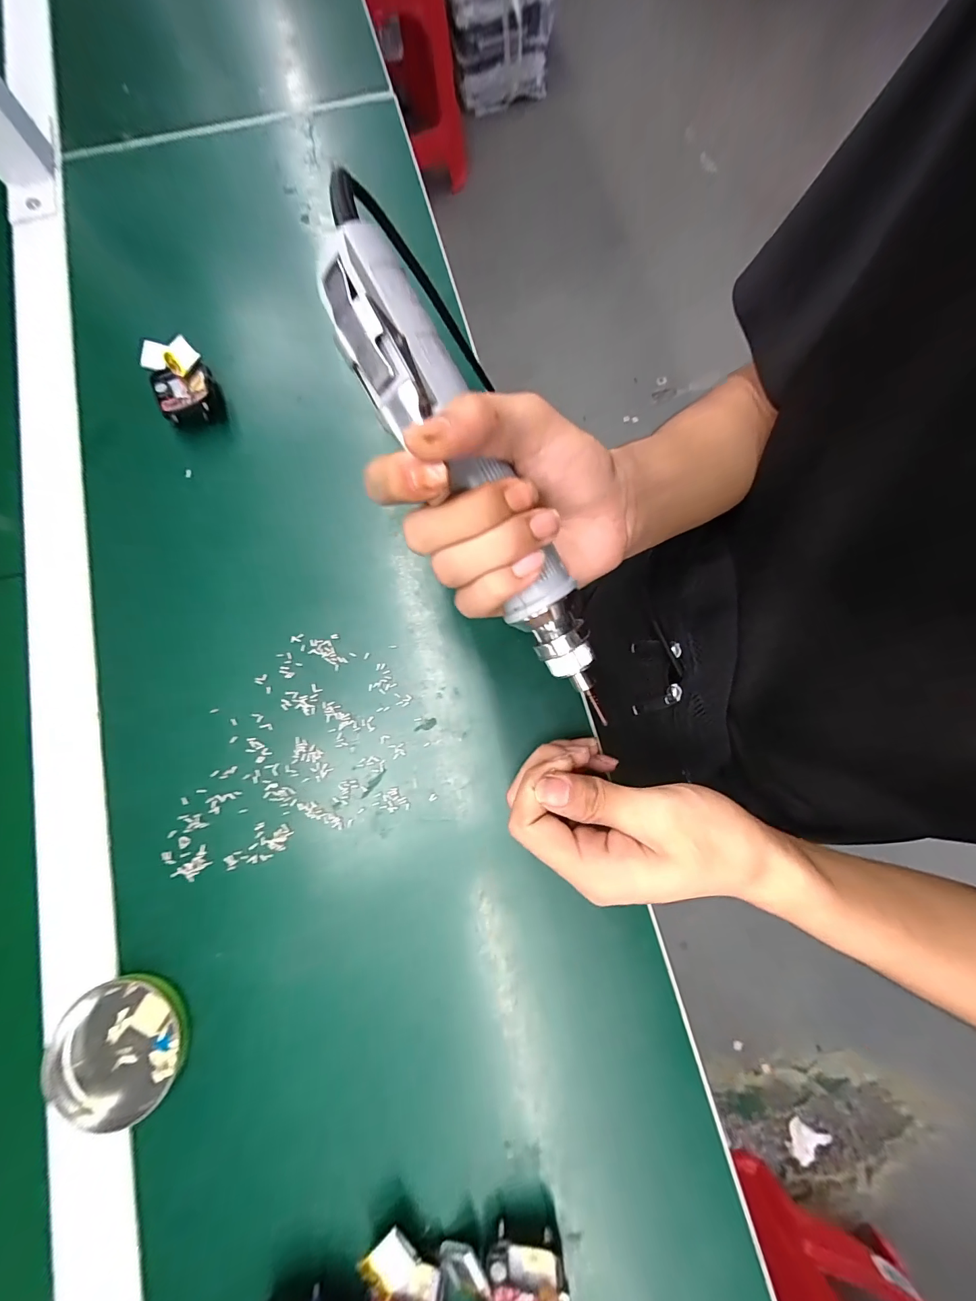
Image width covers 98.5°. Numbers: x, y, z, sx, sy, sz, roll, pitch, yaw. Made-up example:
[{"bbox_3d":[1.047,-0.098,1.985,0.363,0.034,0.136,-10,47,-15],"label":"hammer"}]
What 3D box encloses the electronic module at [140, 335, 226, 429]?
[{"bbox_3d":[-0.218,-0.193,0.299,0.039,0.019,0.067,-30,81,-6],"label":"electronic module"}]

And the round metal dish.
[{"bbox_3d":[-0.196,0.211,0.223,0.066,0.010,0.064,0,79,0],"label":"round metal dish"}]

